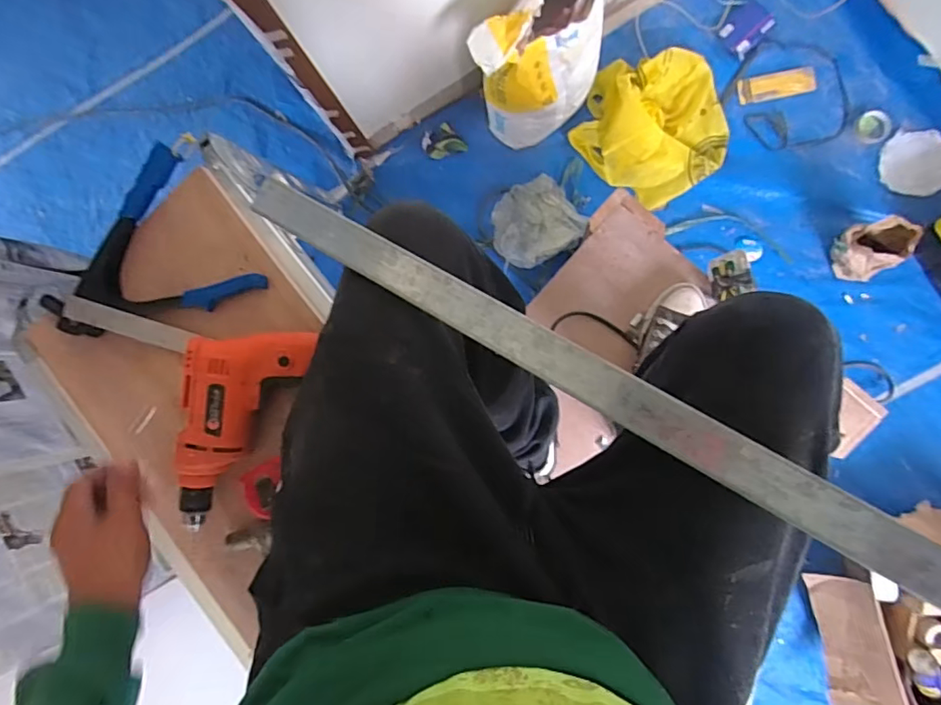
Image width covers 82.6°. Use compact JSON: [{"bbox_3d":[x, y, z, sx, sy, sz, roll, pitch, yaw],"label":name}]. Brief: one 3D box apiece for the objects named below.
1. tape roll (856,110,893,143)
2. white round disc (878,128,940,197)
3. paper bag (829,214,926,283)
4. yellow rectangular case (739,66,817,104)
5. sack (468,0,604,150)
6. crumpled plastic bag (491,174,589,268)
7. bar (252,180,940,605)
[{"bbox_3d":[1.075,-0.602,1.424,0.080,0.016,0.087,0,90,3],"label":"tape roll"},{"bbox_3d":[1.184,-0.503,1.425,0.154,0.017,0.169,3,99,20],"label":"white round disc"},{"bbox_3d":[0.999,-0.254,1.341,0.116,0.191,0.129,-13,86,6],"label":"paper bag"},{"bbox_3d":[0.851,-0.744,1.485,0.213,0.014,0.076,-11,89,3],"label":"yellow rectangular case"},{"bbox_3d":[0.172,-0.700,1.314,0.321,0.463,0.169,-33,84,4],"label":"sack"},{"bbox_3d":[0.177,-0.370,1.526,0.244,0.059,0.240,-33,84,4],"label":"crumpled plastic bag"},{"bbox_3d":[0.061,0.004,0.425,0.618,0.007,0.036,30,96,15],"label":"bar"}]

